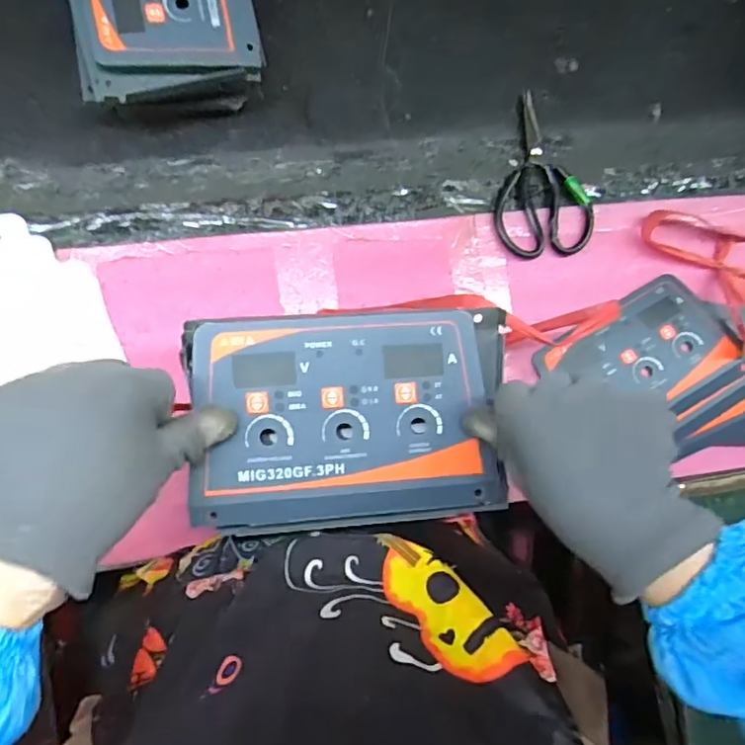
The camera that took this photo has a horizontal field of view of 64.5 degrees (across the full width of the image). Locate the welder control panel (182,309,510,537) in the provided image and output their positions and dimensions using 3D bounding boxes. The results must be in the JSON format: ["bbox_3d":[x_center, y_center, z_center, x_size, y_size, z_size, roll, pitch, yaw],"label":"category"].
[{"bbox_3d":[-0.012,0.032,0.390,0.201,0.040,0.137,-4,87,-6],"label":"welder control panel"}]

